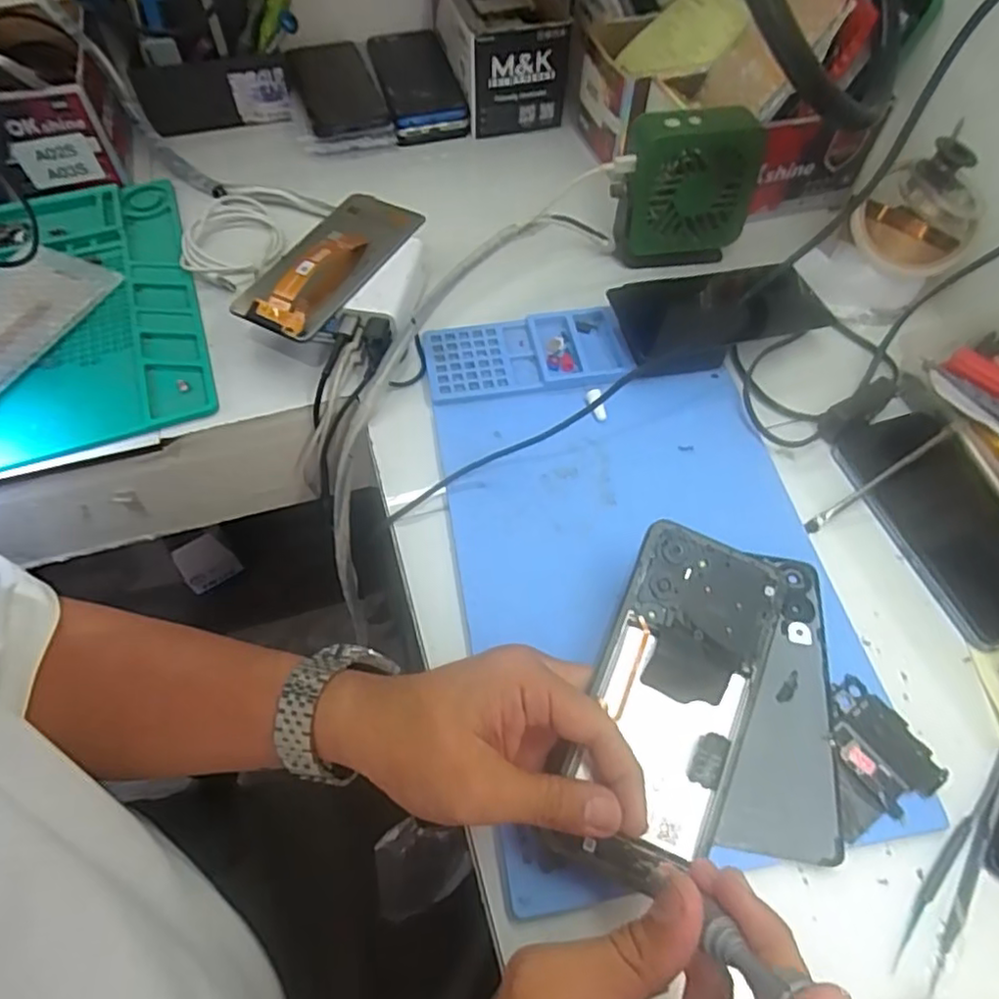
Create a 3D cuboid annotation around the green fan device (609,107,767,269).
[{"bbox_3d":[0.145,-0.245,0.510,0.107,0.104,0.054,0,59,0],"label":"green fan device"}]

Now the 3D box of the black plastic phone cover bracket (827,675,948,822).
[{"bbox_3d":[0.199,0.128,0.339,0.043,0.004,0.062,-24,60,-18],"label":"black plastic phone cover bracket"}]

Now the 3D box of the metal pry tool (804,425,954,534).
[{"bbox_3d":[0.249,-0.014,0.419,0.119,0.009,0.008,-34,64,-2],"label":"metal pry tool"}]

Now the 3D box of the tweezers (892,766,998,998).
[{"bbox_3d":[0.231,0.177,0.318,0.017,0.004,0.132,37,66,20],"label":"tweezers"}]

